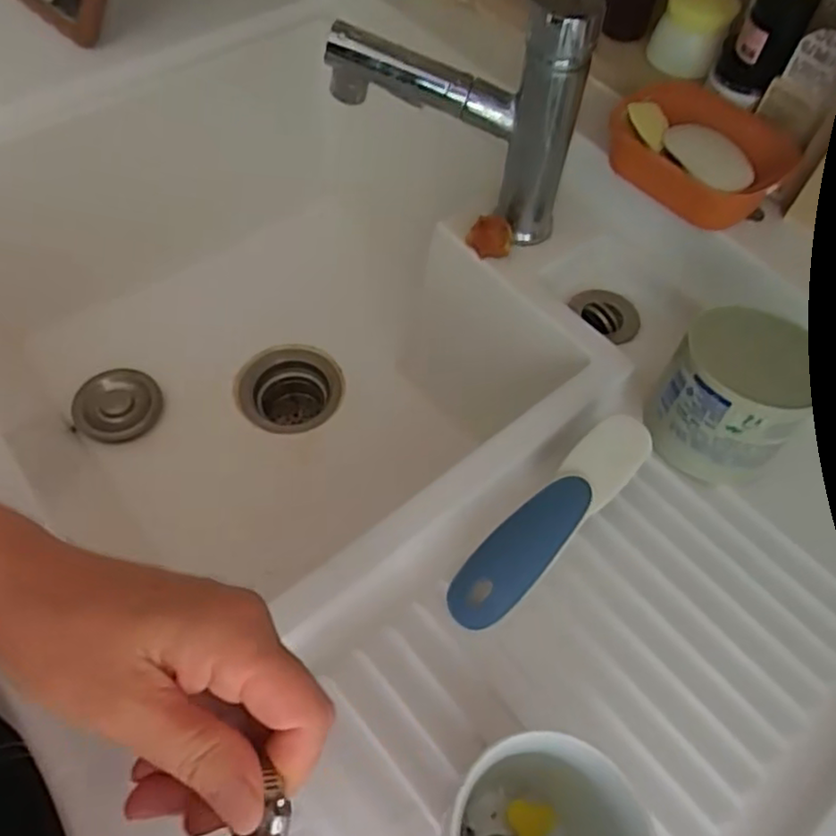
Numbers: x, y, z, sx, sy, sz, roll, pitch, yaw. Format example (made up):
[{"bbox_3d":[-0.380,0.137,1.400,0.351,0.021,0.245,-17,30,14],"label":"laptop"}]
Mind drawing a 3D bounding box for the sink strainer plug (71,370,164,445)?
[{"bbox_3d":[-0.303,-0.013,0.671,0.083,0.018,0.077,1,59,-2],"label":"sink strainer plug"}]

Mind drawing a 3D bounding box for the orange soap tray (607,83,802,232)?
[{"bbox_3d":[0.217,-0.202,0.511,0.131,0.046,0.103,36,64,18],"label":"orange soap tray"}]

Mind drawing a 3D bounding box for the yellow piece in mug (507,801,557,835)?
[{"bbox_3d":[0.056,0.200,0.328,0.022,0.011,0.023,-33,66,-20],"label":"yellow piece in mug"}]

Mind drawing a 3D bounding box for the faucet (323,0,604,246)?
[{"bbox_3d":[0.027,-0.231,0.483,0.179,0.181,0.049,20,60,10],"label":"faucet"}]

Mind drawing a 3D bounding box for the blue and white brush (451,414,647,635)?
[{"bbox_3d":[0.081,0.064,0.408,0.162,0.046,0.037,-40,68,-23],"label":"blue and white brush"}]

